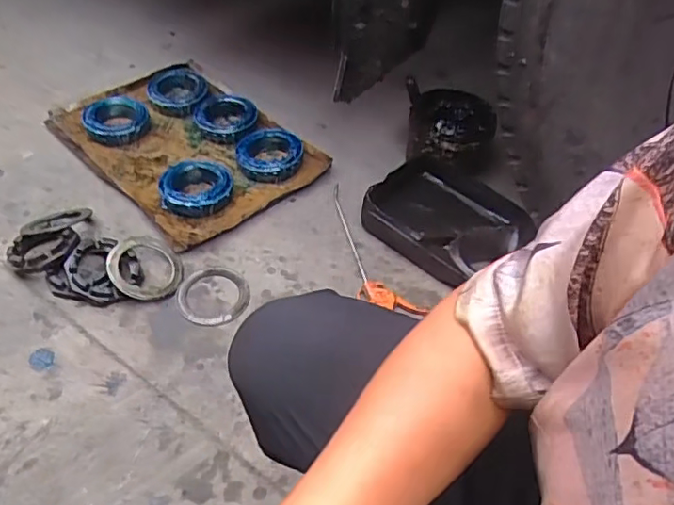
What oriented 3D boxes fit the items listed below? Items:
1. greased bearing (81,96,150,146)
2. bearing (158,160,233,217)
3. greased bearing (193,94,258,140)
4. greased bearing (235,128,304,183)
[{"bbox_3d":[-0.490,-0.297,1.283,0.140,0.035,0.153,-8,49,-13],"label":"greased bearing"},{"bbox_3d":[-0.280,-0.133,1.142,0.142,0.042,0.148,-13,50,-17],"label":"bearing"},{"bbox_3d":[-0.248,-0.309,1.300,0.147,0.052,0.136,12,48,5],"label":"greased bearing"},{"bbox_3d":[-0.140,-0.205,1.209,0.135,0.032,0.133,6,56,12],"label":"greased bearing"}]

